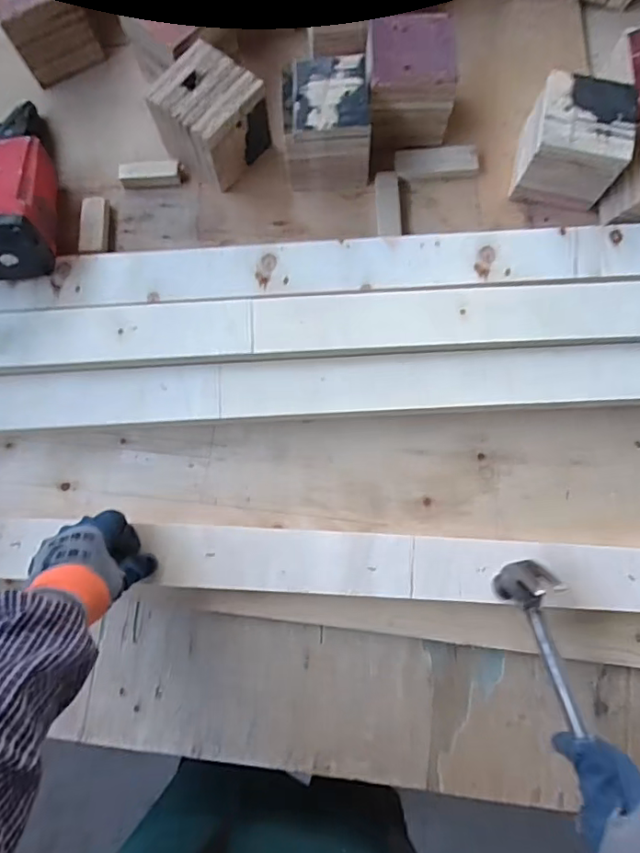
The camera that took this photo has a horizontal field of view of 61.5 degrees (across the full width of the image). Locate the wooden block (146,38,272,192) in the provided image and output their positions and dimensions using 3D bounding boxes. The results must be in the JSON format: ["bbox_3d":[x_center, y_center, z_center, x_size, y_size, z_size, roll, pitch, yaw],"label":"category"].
[{"bbox_3d":[-0.115,-0.333,0.582,0.097,0.078,0.097,36,83,8],"label":"wooden block"}]

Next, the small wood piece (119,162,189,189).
[{"bbox_3d":[-0.190,-0.285,0.608,0.072,0.021,0.019,-8,79,0],"label":"small wood piece"}]

